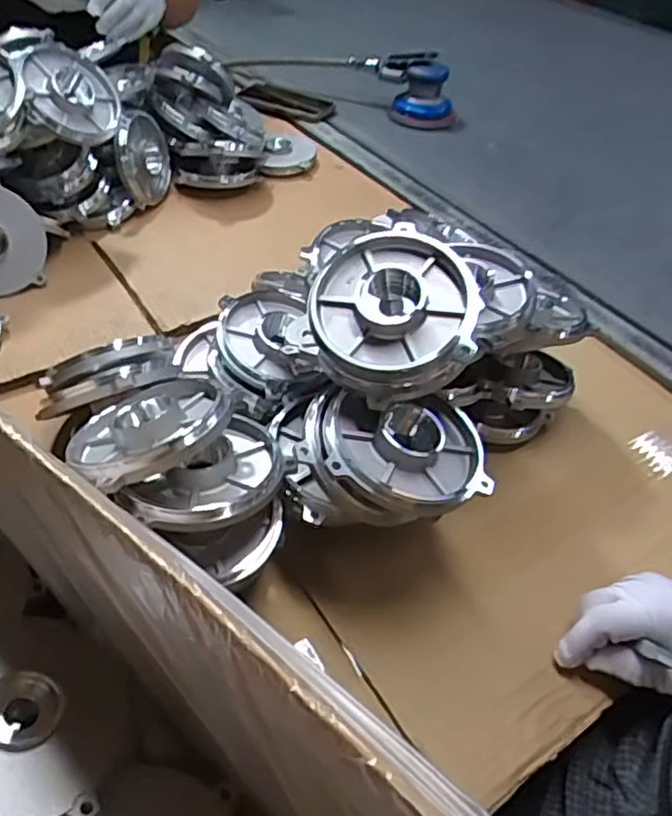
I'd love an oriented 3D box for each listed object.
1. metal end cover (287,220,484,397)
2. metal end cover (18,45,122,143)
[{"bbox_3d":[0.043,-0.066,0.464,0.117,0.049,0.124,22,71,13],"label":"metal end cover"},{"bbox_3d":[-0.294,-0.347,0.731,0.102,0.029,0.103,30,60,-37],"label":"metal end cover"}]

